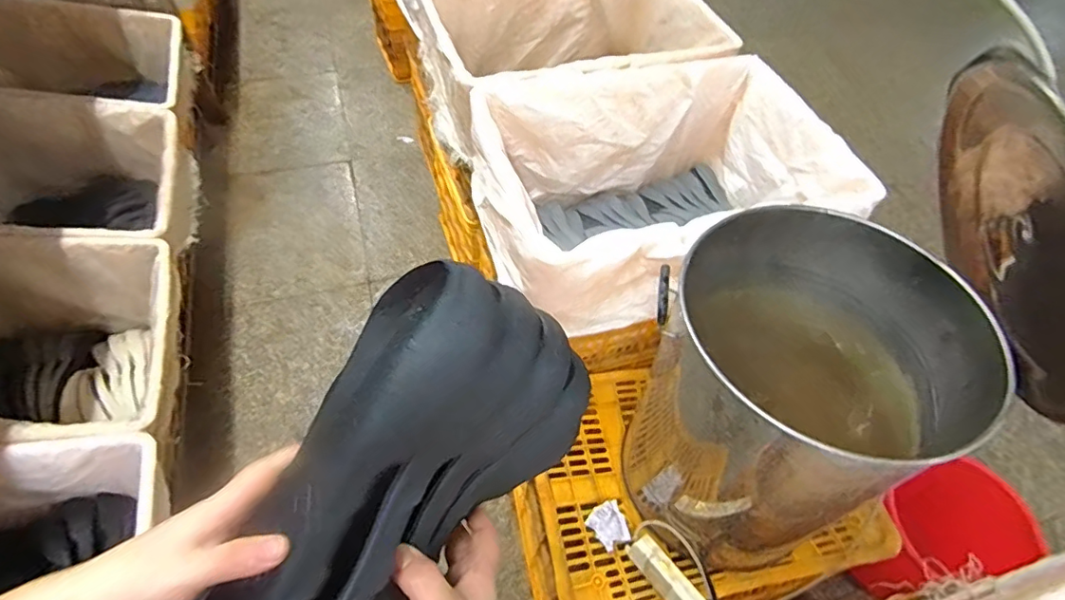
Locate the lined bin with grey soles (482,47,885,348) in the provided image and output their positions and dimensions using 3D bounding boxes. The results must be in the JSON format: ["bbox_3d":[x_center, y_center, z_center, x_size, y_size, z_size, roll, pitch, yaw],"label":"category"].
[{"bbox_3d":[0.236,-0.198,1.117,0.673,0.343,0.492,-15,58,-15],"label":"lined bin with grey soles"}]

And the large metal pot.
[{"bbox_3d":[0.375,0.157,0.856,0.389,0.490,0.379,2,55,-3],"label":"large metal pot"}]

